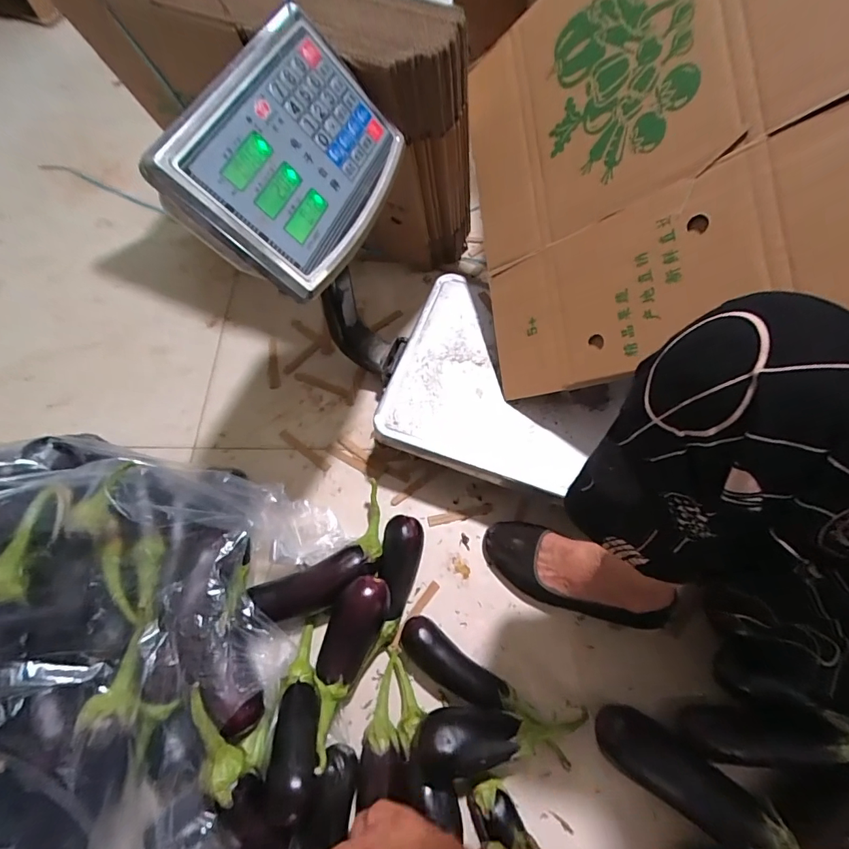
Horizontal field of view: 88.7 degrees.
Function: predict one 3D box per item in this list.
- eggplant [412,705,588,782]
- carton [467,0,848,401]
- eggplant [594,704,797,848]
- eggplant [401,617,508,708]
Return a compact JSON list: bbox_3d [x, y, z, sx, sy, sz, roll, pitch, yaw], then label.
[{"bbox_3d":[0.093,0.338,0.474,0.205,0.065,0.062,4,62,-17],"label":"eggplant"},{"bbox_3d":[0.206,-0.289,0.451,0.026,0.379,0.444,-4,85,-40],"label":"carton"},{"bbox_3d":[0.275,0.378,0.467,0.178,0.049,0.061,26,64,26],"label":"eggplant"},{"bbox_3d":[0.031,0.288,0.520,0.140,0.045,0.047,33,70,13],"label":"eggplant"}]

